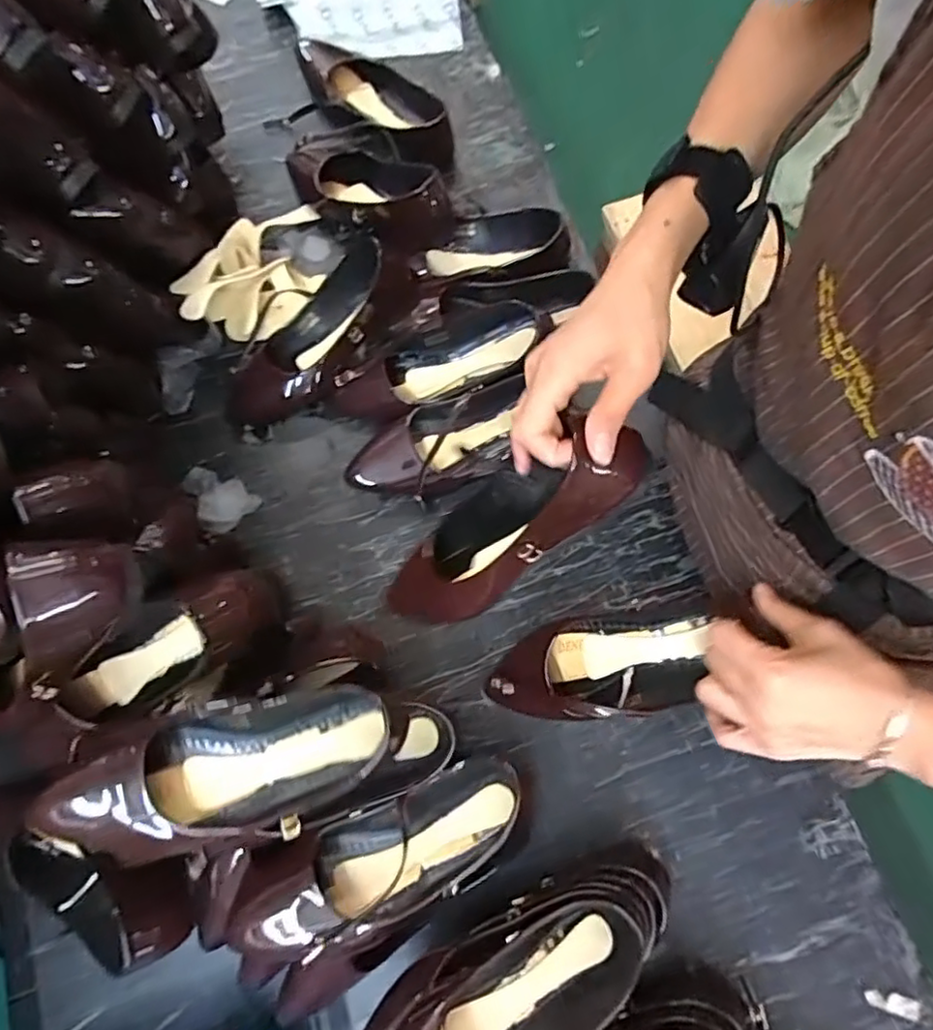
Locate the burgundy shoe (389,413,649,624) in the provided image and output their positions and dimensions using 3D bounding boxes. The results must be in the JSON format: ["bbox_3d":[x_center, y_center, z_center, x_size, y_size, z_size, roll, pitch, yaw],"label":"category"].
[{"bbox_3d":[0.022,0.012,0.442,0.061,0.220,0.085,-7,71,-49],"label":"burgundy shoe"}]

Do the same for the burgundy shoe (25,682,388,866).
[{"bbox_3d":[-0.168,0.177,0.447,0.218,0.067,0.091,-10,76,-4],"label":"burgundy shoe"}]

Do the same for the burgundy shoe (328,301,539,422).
[{"bbox_3d":[-0.033,-0.151,0.652,0.229,0.049,0.079,-23,77,7],"label":"burgundy shoe"}]

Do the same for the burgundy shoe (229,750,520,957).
[{"bbox_3d":[-0.066,0.261,0.485,0.230,0.047,0.081,-21,77,-6],"label":"burgundy shoe"}]

